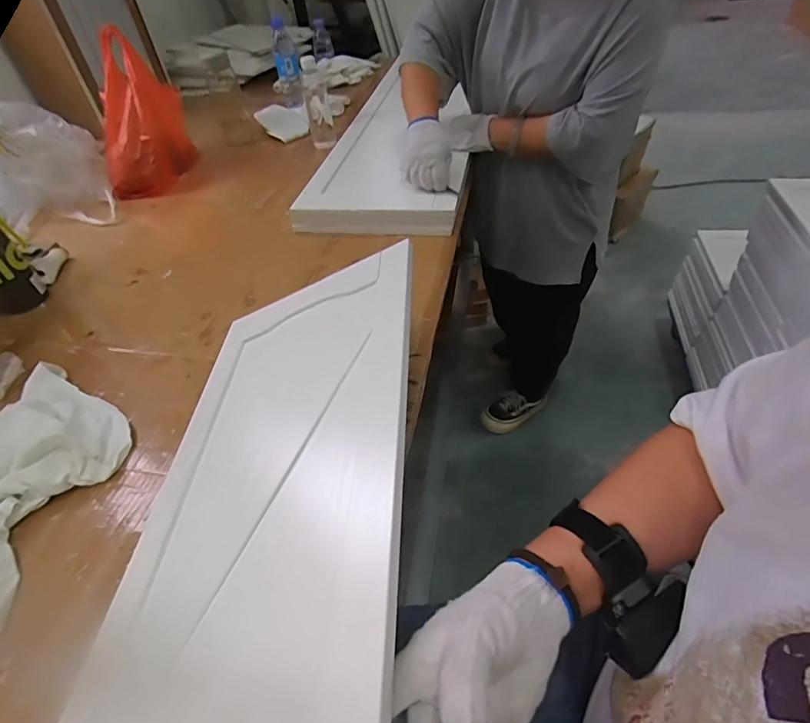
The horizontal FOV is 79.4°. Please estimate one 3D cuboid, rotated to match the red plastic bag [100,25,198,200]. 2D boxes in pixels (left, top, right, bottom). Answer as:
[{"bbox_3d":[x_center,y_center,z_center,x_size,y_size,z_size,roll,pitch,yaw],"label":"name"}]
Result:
[{"bbox_3d":[-0.600,-0.537,1.088,0.192,0.261,0.171,-16,45,-9],"label":"red plastic bag"}]

